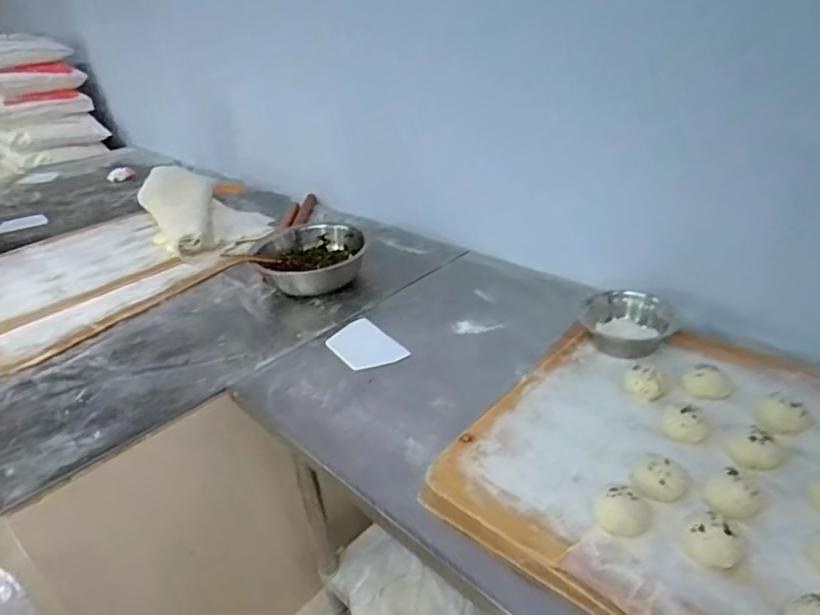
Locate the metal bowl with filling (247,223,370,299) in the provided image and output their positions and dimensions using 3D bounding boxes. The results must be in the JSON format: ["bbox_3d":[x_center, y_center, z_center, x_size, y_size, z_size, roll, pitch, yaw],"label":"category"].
[{"bbox_3d":[-0.267,-0.123,1.475,0.246,0.122,0.244,-5,29,3],"label":"metal bowl with filling"}]

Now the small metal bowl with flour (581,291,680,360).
[{"bbox_3d":[0.428,0.028,1.086,0.171,0.075,0.159,-5,29,3],"label":"small metal bowl with flour"}]

